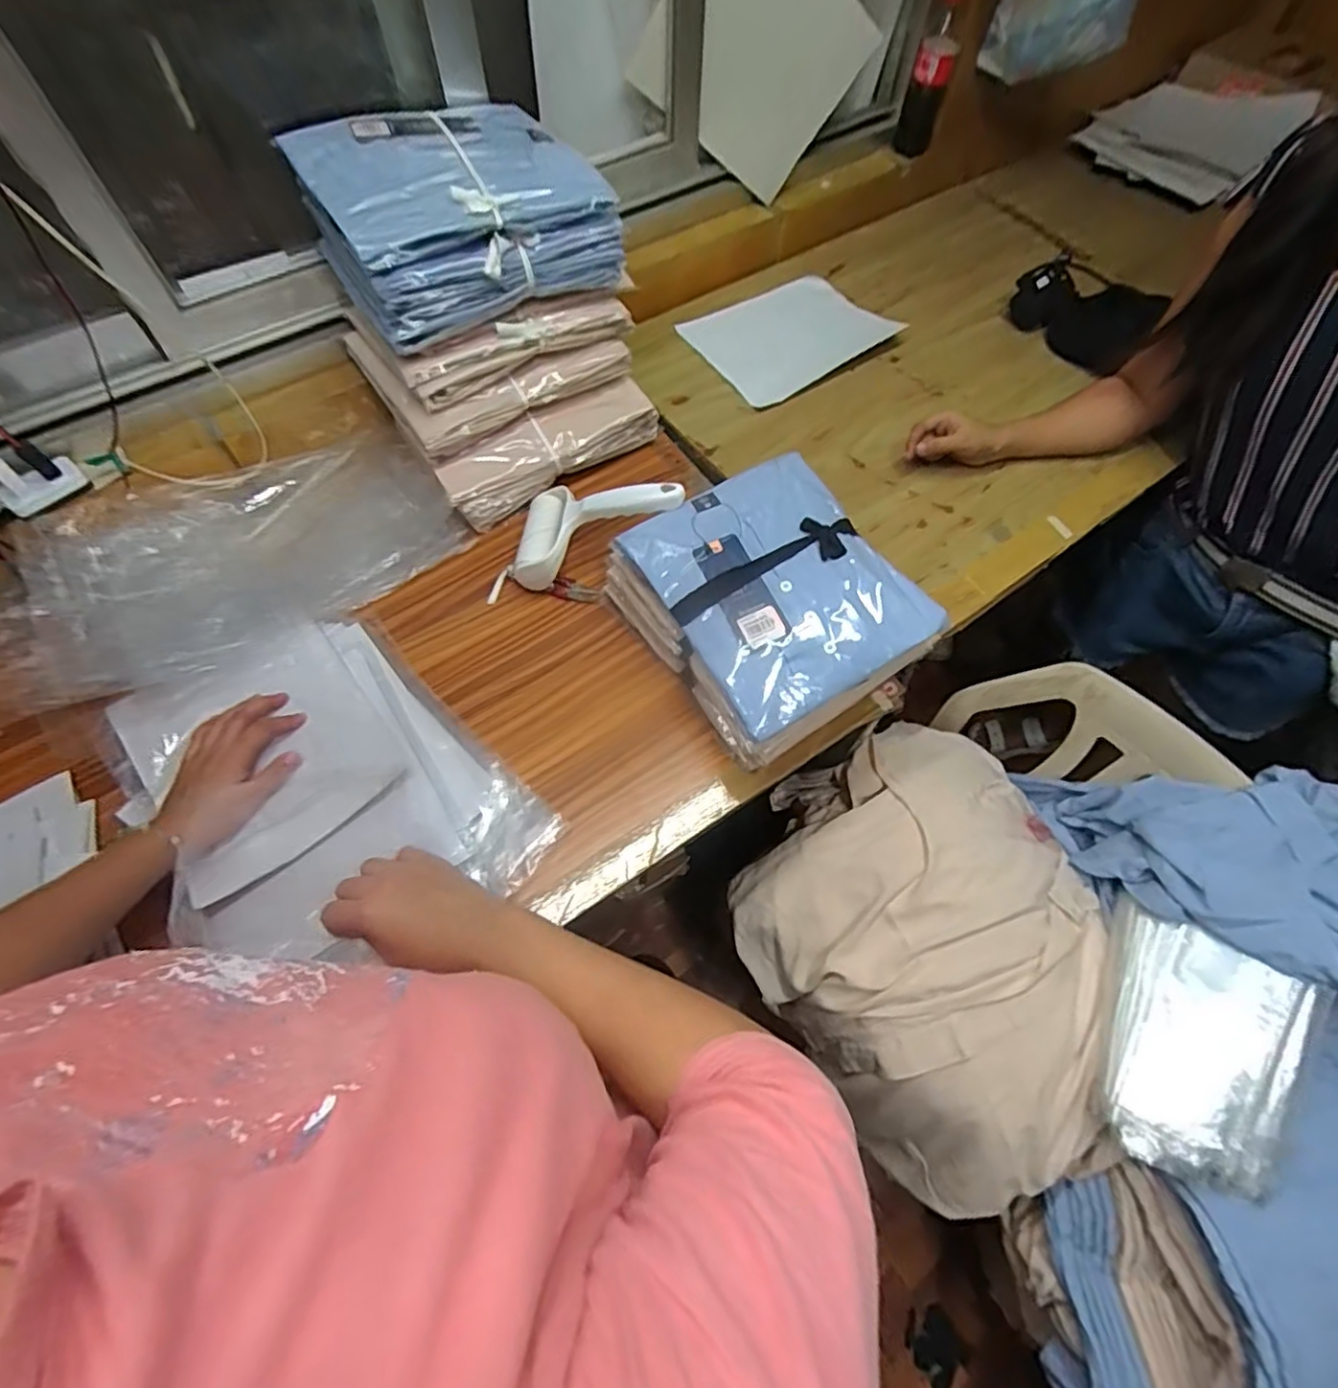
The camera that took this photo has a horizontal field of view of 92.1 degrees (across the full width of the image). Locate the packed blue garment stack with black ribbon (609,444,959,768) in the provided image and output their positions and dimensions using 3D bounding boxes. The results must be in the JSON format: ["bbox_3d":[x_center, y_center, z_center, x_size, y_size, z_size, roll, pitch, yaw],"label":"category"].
[{"bbox_3d":[0.092,-0.083,0.633,0.210,0.124,0.251,-27,66,-14],"label":"packed blue garment stack with black ribbon"}]

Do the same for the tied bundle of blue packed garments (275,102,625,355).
[{"bbox_3d":[-0.211,-0.488,0.653,0.261,0.099,0.210,-30,67,-15],"label":"tied bundle of blue packed garments"}]

